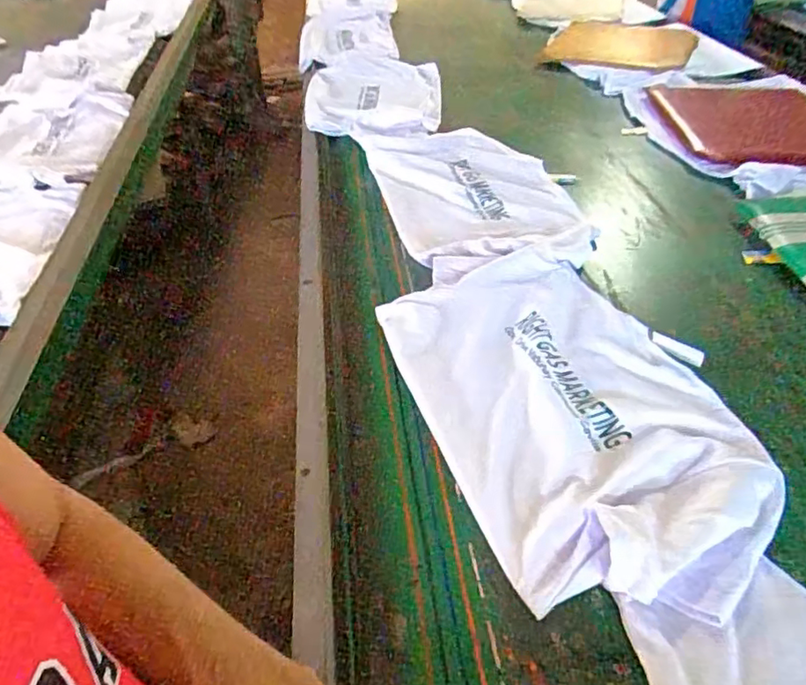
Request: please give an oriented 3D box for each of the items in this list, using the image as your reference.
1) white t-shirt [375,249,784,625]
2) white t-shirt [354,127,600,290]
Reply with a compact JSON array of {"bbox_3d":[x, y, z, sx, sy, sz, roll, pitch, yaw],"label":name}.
[{"bbox_3d":[0.203,0.063,0.765,0.353,0.039,0.591,-15,42,-12],"label":"white t-shirt"},{"bbox_3d":[0.139,-0.315,1.188,0.345,0.032,0.601,-11,43,-10],"label":"white t-shirt"}]

